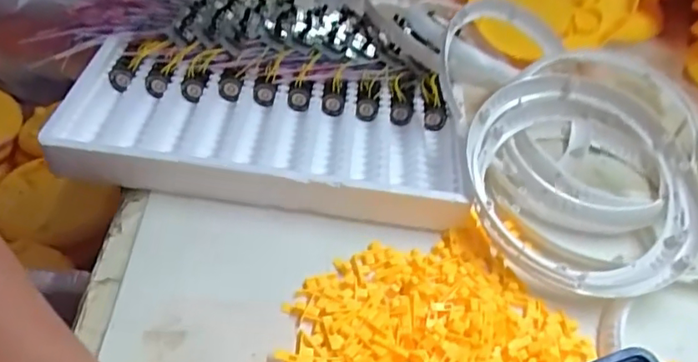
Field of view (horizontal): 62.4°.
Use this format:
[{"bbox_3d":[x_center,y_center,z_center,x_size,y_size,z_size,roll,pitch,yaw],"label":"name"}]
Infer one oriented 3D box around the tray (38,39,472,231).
[{"bbox_3d":[-0.072,-0.036,0.496,0.338,0.046,0.137,8,44,-2],"label":"tray"}]

